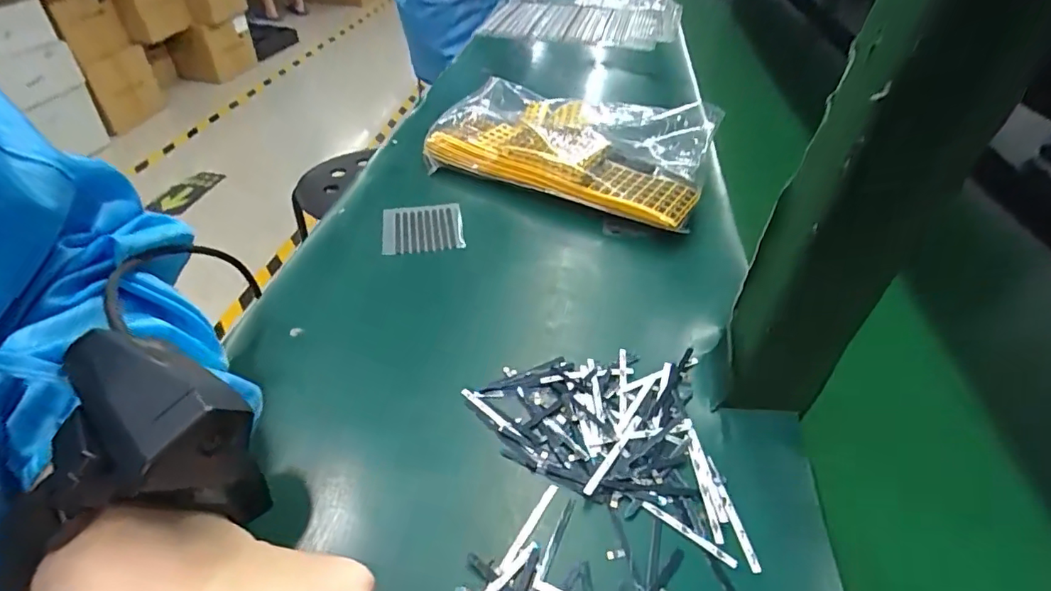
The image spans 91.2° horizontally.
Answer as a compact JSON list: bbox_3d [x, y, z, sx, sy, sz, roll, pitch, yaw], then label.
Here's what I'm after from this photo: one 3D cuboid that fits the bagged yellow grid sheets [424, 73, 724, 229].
[{"bbox_3d":[0.044,-0.159,0.525,0.284,0.058,0.187,19,45,19],"label":"bagged yellow grid sheets"}]

